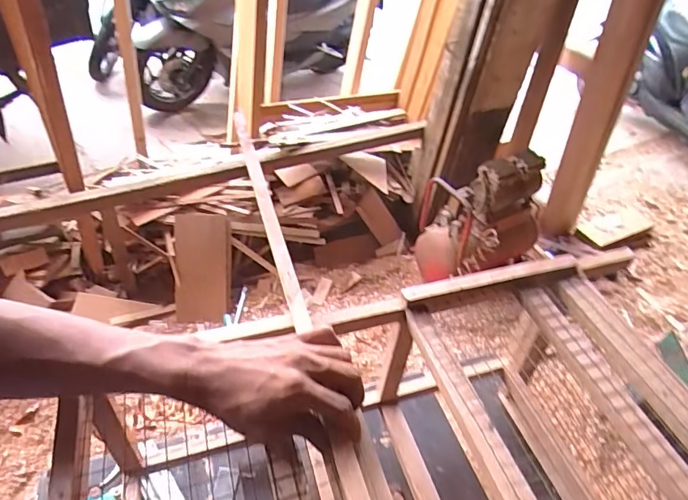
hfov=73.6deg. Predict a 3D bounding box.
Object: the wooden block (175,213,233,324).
[{"bbox_3d":[-0.556,0.086,1.813,0.203,0.470,0.026,3,26,-12],"label":"wooden block"}]

